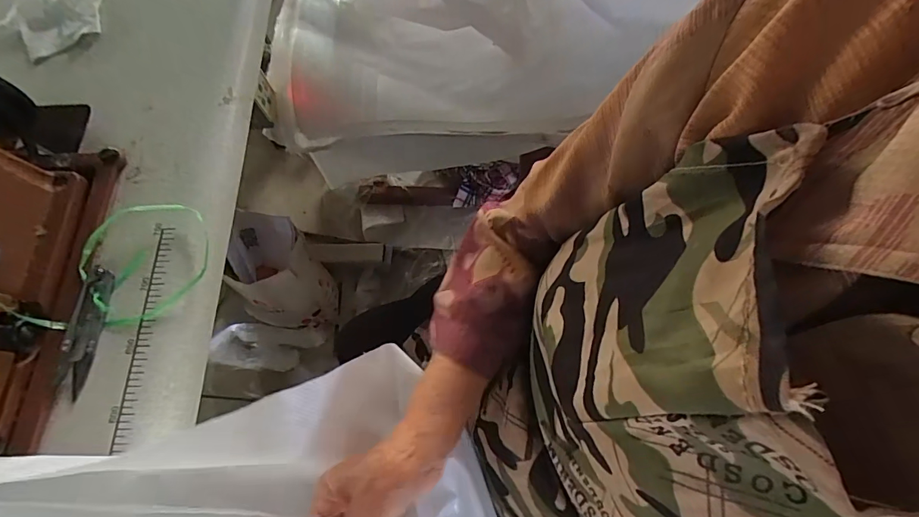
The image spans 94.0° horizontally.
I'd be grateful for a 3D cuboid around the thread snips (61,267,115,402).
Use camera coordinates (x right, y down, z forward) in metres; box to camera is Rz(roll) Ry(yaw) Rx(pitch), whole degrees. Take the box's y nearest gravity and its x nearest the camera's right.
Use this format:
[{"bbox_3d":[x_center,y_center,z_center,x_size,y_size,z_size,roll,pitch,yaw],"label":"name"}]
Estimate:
[{"bbox_3d":[-0.301,0.056,0.343,0.025,0.006,0.100,-1,70,1],"label":"thread snips"}]

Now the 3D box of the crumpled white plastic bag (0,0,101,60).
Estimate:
[{"bbox_3d":[-0.438,-0.275,0.465,0.100,0.024,0.102,-28,72,-8],"label":"crumpled white plastic bag"}]

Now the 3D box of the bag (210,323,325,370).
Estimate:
[{"bbox_3d":[-0.465,0.214,1.039,0.254,0.036,0.102,3,70,3],"label":"bag"}]

